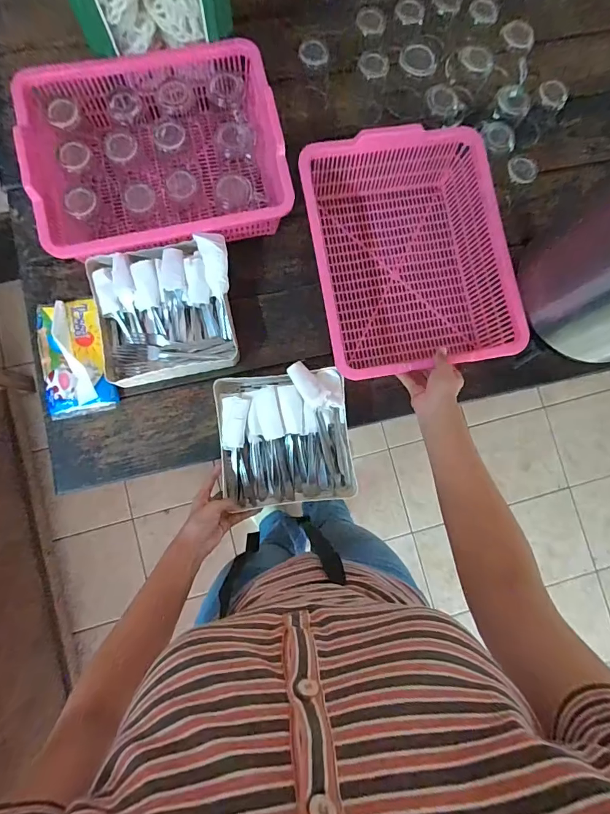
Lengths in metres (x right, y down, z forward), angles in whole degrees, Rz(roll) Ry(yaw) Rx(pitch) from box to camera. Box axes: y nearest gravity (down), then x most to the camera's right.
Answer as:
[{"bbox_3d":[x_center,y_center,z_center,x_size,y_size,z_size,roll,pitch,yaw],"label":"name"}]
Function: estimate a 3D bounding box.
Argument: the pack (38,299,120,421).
[{"bbox_3d":[-0.382,-0.081,0.667,0.101,0.040,0.189,-15,85,-5],"label":"pack"}]

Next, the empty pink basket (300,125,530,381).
[{"bbox_3d":[0.165,-0.246,0.683,0.299,0.122,0.384,-9,85,-5],"label":"empty pink basket"}]

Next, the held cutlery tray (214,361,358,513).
[{"bbox_3d":[-0.031,0.050,0.655,0.207,0.068,0.215,-6,85,-4],"label":"held cutlery tray"}]

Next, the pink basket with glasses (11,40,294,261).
[{"bbox_3d":[-0.239,-0.416,0.677,0.383,0.119,0.297,-14,85,-5],"label":"pink basket with glasses"}]

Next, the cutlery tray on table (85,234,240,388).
[{"bbox_3d":[-0.227,-0.155,0.672,0.220,0.069,0.211,-12,85,-5],"label":"cutlery tray on table"}]

